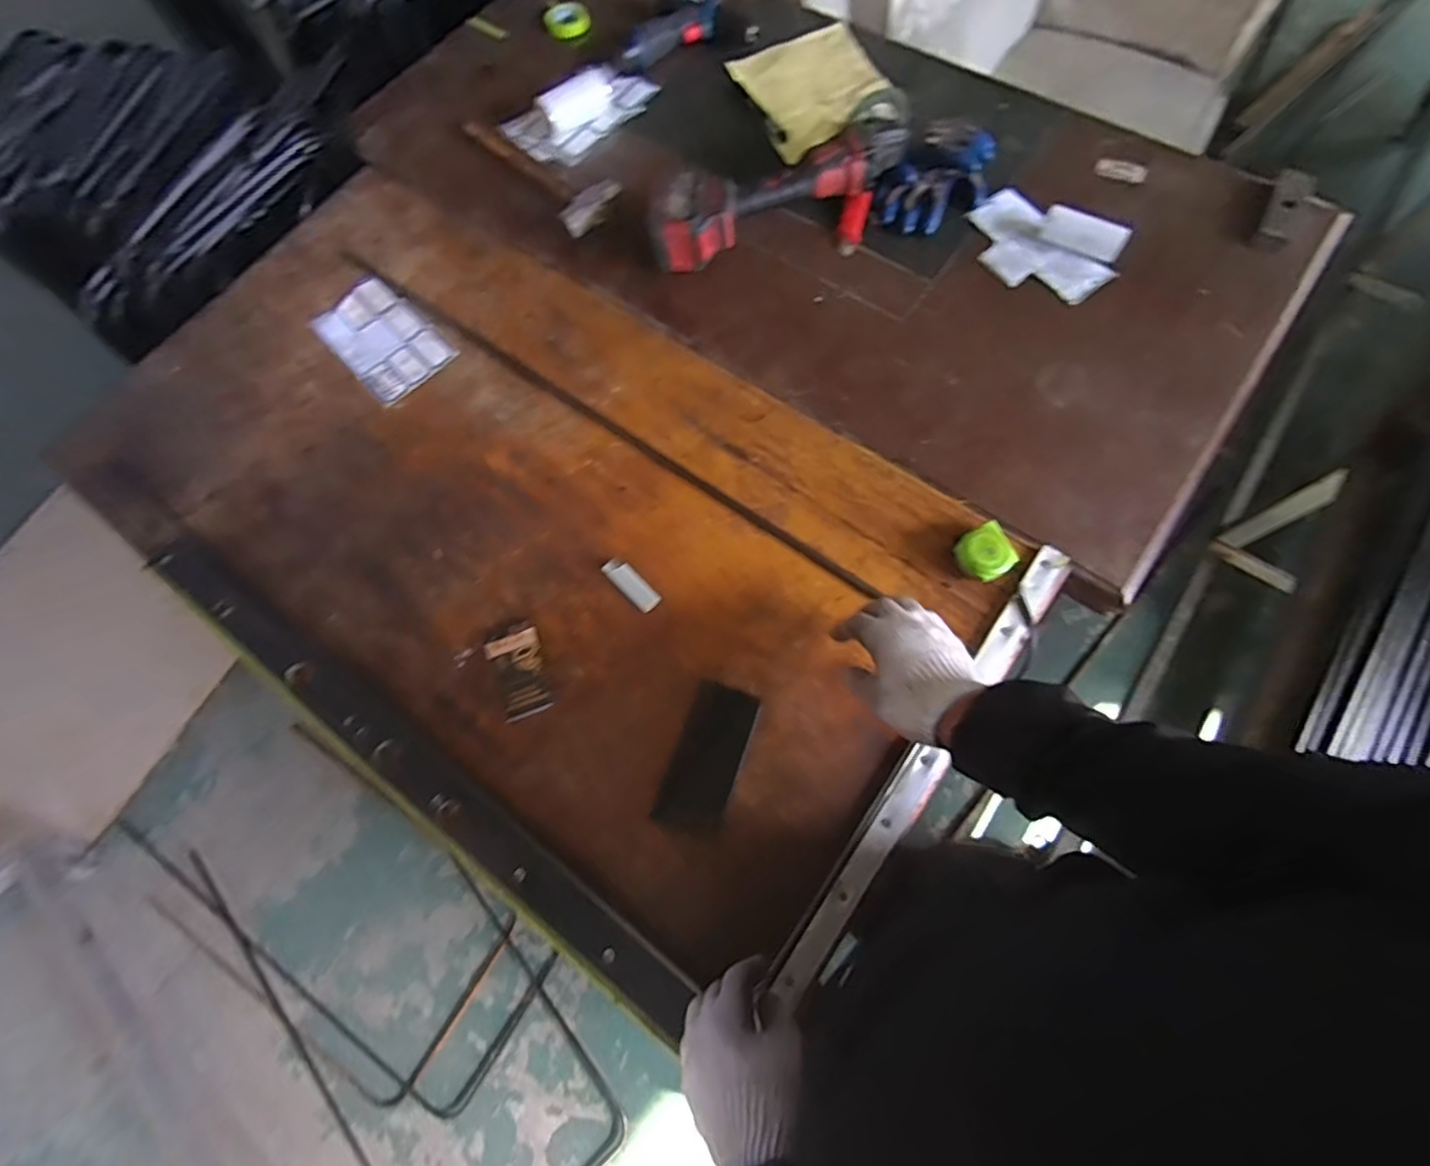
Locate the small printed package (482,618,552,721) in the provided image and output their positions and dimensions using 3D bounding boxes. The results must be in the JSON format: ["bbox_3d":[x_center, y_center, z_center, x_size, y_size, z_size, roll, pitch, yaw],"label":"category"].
[{"bbox_3d":[-0.216,0.095,0.690,0.056,0.013,0.106,-24,71,-4],"label":"small printed package"}]

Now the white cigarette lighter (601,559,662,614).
[{"bbox_3d":[-0.099,-0.001,0.729,0.027,0.015,0.082,-43,74,-10],"label":"white cigarette lighter"}]

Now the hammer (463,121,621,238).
[{"bbox_3d":[-0.265,-0.631,0.924,0.094,0.025,0.303,-42,73,-10],"label":"hammer"}]

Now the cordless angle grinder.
[{"bbox_3d":[0.101,-0.522,0.848,0.389,0.093,0.151,-23,71,-5],"label":"cordless angle grinder"}]

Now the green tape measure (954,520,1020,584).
[{"bbox_3d":[0.301,-0.031,0.693,0.060,0.032,0.059,-32,72,-7],"label":"green tape measure"}]

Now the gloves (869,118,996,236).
[{"bbox_3d":[0.314,-0.565,0.870,0.127,0.042,0.201,35,76,14],"label":"gloves"}]

